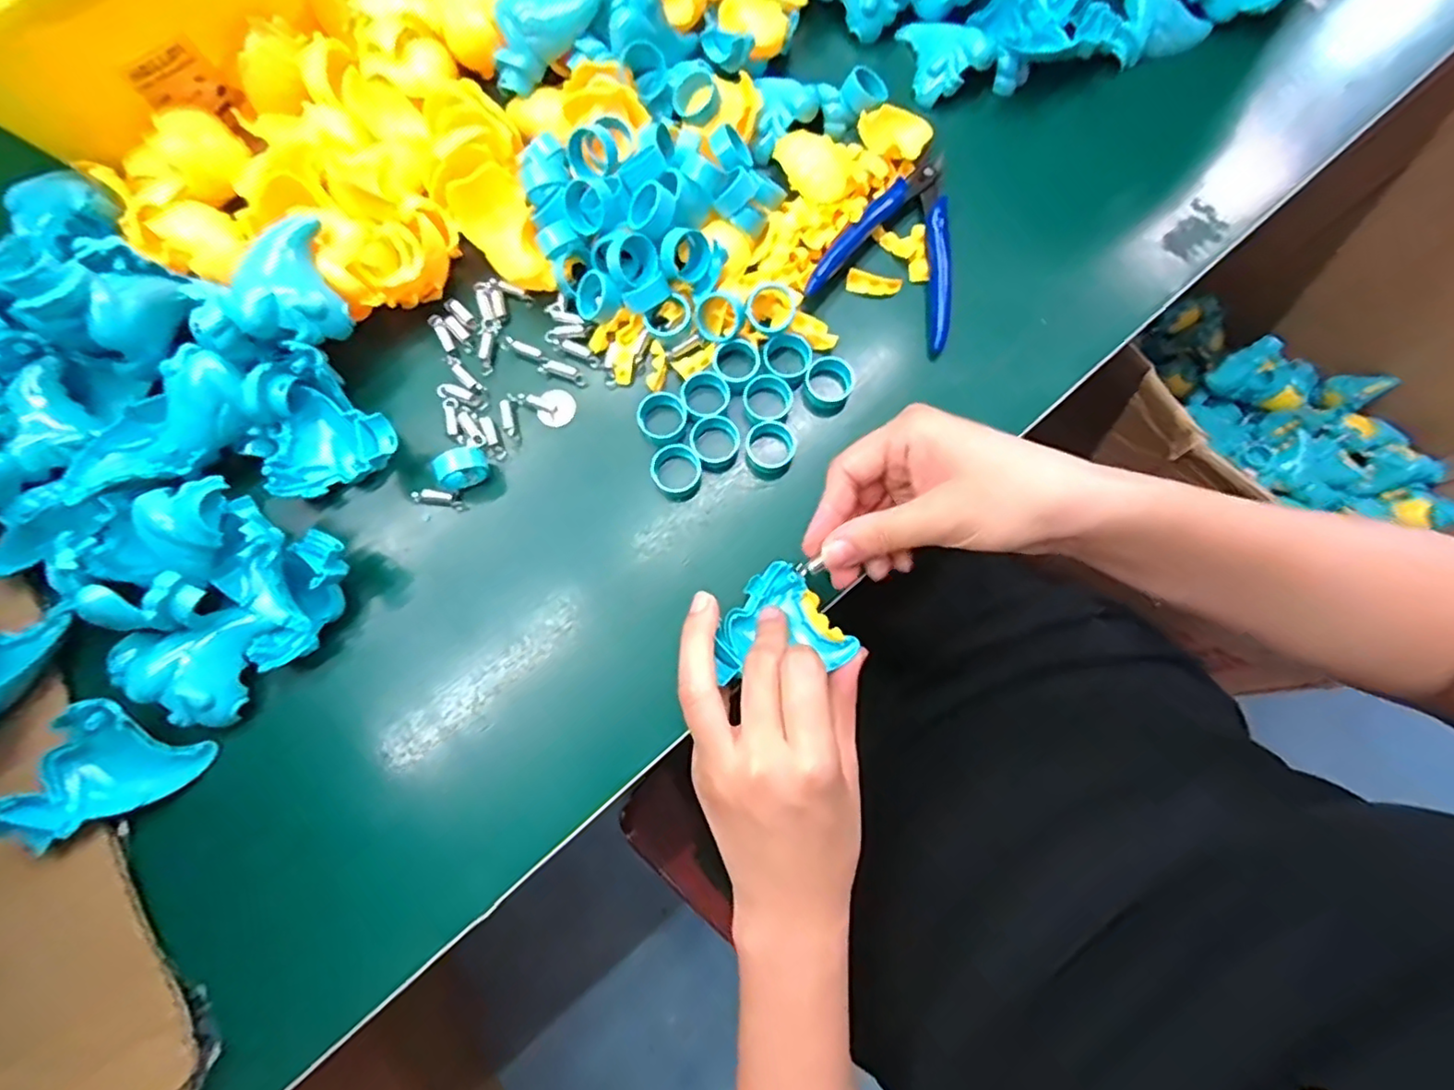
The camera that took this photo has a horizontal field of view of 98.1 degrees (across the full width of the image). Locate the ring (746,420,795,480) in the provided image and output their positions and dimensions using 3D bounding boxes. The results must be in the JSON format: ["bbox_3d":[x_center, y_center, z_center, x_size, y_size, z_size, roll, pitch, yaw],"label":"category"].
[{"bbox_3d":[0.023,-0.051,0.334,0.026,0.014,0.026,0,78,1],"label":"ring"}]

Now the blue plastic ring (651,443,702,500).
[{"bbox_3d":[-0.026,-0.038,0.330,0.025,0.011,0.026,0,78,1],"label":"blue plastic ring"}]

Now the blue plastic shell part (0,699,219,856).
[{"bbox_3d":[-0.286,0.100,0.286,0.071,0.033,0.049,-29,79,-5],"label":"blue plastic shell part"}]

